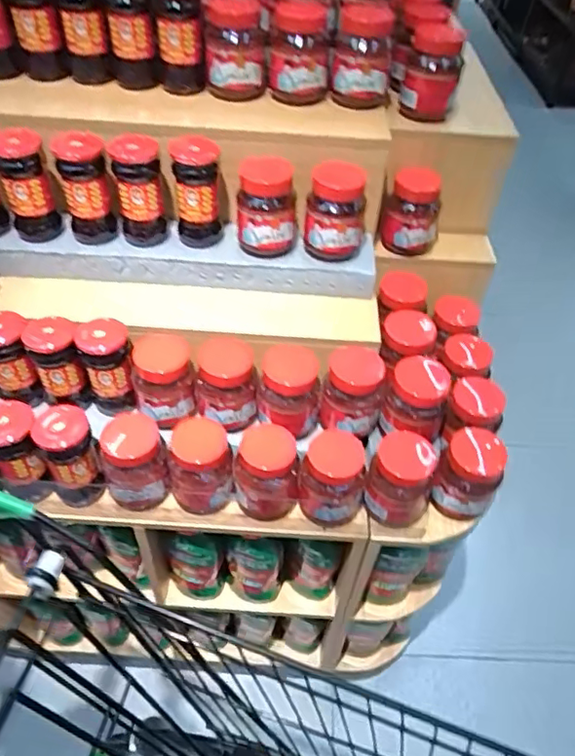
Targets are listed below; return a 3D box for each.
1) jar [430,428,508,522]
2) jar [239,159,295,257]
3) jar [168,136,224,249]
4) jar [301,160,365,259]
[{"bbox_3d":[0.240,0.129,0.754,0.077,0.109,0.071,-4,43,4],"label":"jar"},{"bbox_3d":[-0.030,-0.231,0.787,0.077,0.112,0.077,-4,43,4],"label":"jar"},{"bbox_3d":[-0.124,-0.254,0.790,0.071,0.137,0.068,-4,43,4],"label":"jar"},{"bbox_3d":[0.064,-0.225,0.786,0.093,0.116,0.070,-5,43,3],"label":"jar"}]

